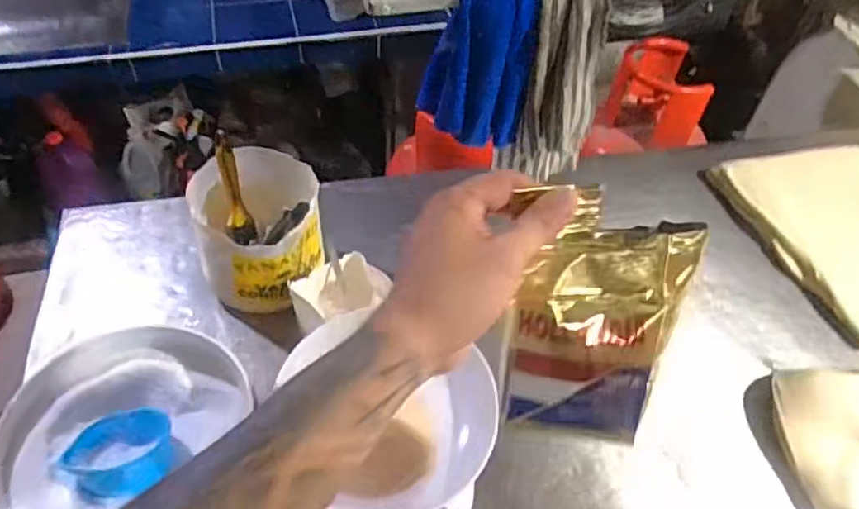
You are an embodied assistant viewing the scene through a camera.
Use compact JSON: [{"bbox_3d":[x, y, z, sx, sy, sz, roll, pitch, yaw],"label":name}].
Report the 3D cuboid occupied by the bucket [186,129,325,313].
[{"bbox_3d":[-0.213,-0.028,0.778,0.148,0.127,0.163,-8,49,-11],"label":"bucket"}]

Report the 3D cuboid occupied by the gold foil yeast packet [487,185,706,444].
[{"bbox_3d":[0.100,0.046,0.381,0.093,0.154,0.023,10,21,2],"label":"gold foil yeast packet"}]

